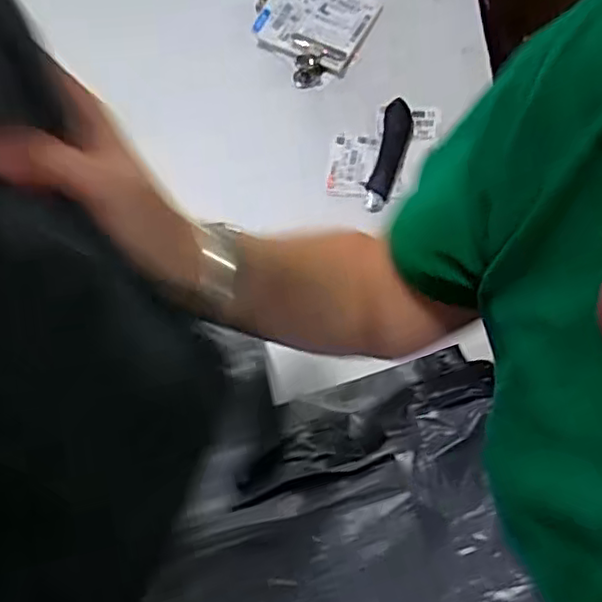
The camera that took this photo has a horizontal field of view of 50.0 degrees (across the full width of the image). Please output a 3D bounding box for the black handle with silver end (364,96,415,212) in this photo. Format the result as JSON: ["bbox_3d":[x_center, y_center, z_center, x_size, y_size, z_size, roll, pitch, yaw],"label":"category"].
[{"bbox_3d":[0.109,-0.178,0.790,0.036,0.022,0.151,13,71,6],"label":"black handle with silver end"}]

